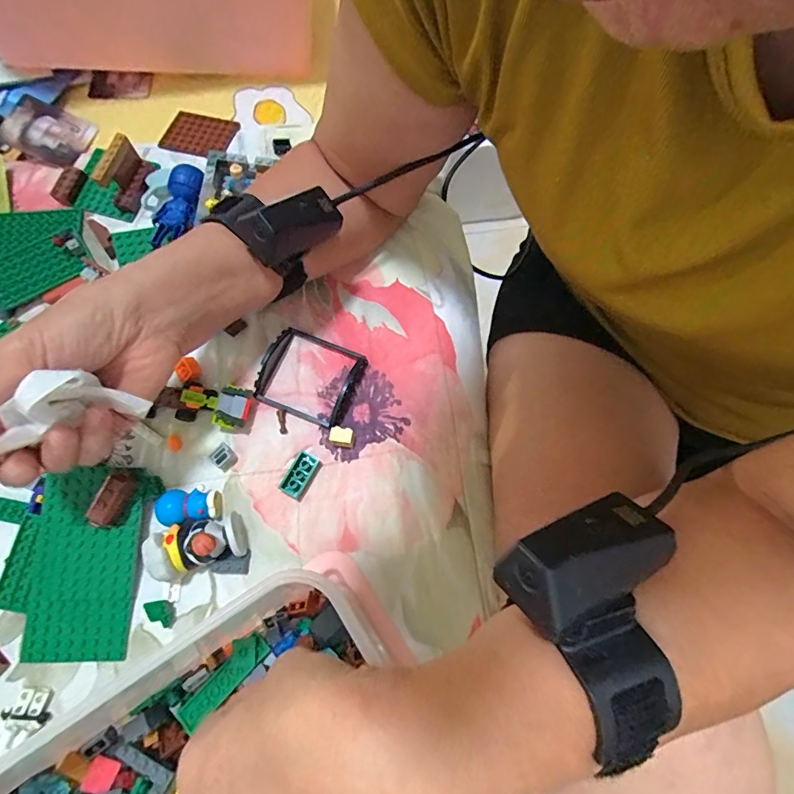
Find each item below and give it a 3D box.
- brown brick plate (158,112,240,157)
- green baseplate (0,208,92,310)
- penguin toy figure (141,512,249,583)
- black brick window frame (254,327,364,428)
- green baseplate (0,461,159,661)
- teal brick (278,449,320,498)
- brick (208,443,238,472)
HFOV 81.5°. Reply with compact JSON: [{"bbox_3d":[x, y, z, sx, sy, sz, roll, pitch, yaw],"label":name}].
[{"bbox_3d":[-0.187,-0.247,0.434,0.064,0.004,0.047,15,72,6],"label":"brown brick plate"},{"bbox_3d":[-0.312,-0.127,0.395,0.082,0.011,0.090,-20,75,-6],"label":"green baseplate"},{"bbox_3d":[-0.134,0.099,0.312,0.060,0.037,0.034,-20,72,-6],"label":"penguin toy figure"},{"bbox_3d":[-0.066,-0.018,0.353,0.073,0.025,0.065,21,72,7],"label":"black brick window frame"},{"bbox_3d":[-0.223,0.112,0.317,0.087,0.010,0.123,6,81,-5],"label":"green baseplate"},{"bbox_3d":[-0.072,0.057,0.339,0.018,0.008,0.033,27,73,9],"label":"teal brick"},{"bbox_3d":[-0.129,0.045,0.342,0.015,0.010,0.016,38,75,12],"label":"brick"}]

